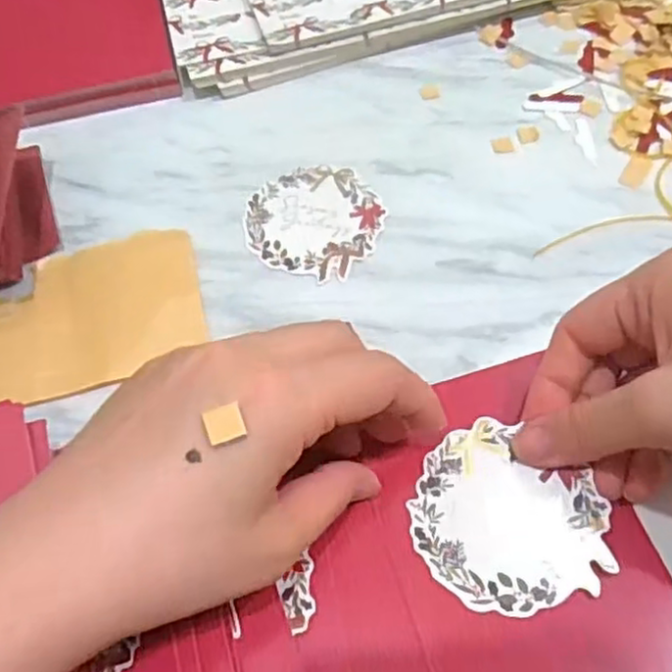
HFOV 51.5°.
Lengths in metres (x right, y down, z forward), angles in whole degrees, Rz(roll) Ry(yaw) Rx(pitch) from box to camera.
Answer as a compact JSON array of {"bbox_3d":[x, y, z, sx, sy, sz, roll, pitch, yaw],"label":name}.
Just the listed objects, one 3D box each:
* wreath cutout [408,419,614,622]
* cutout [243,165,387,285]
[{"bbox_3d":[0.063,0.070,0.257,0.071,0.004,0.061,35,75,23],"label":"wreath cutout"},{"bbox_3d":[-0.012,-0.060,0.347,0.067,0.004,0.066,-1,59,2],"label":"cutout"}]

